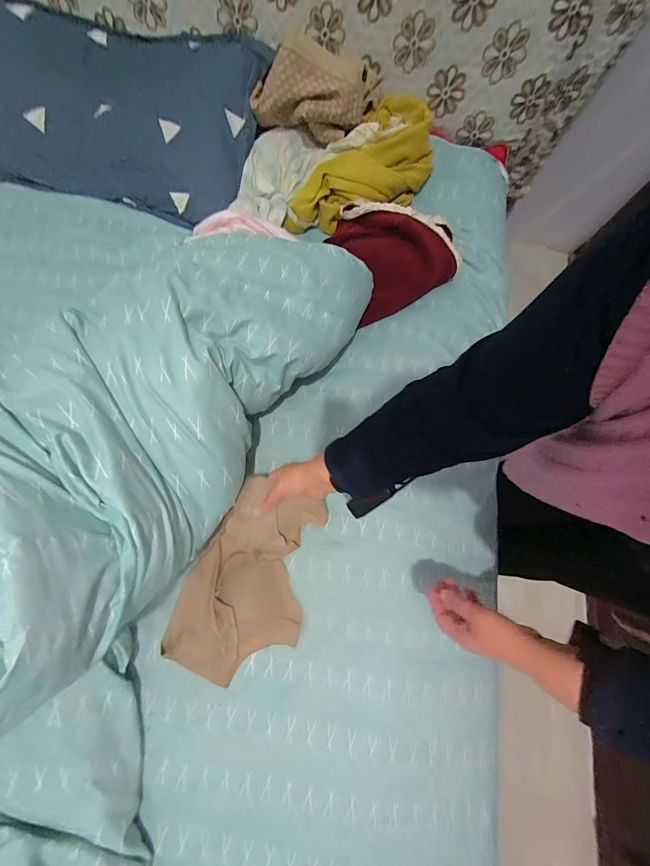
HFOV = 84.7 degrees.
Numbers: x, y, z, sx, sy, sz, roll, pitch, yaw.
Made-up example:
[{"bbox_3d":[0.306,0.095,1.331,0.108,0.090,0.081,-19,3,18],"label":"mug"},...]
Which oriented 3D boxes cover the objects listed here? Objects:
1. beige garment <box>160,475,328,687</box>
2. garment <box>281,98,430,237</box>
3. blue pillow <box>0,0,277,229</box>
[{"bbox_3d":[-0.129,0.257,0.603,0.208,0.098,0.335,24,77,4],"label":"beige garment"},{"bbox_3d":[0.105,-0.593,0.818,0.180,0.111,0.403,42,77,7],"label":"garment"},{"bbox_3d":[-0.536,-0.763,0.853,0.747,0.085,0.430,12,96,0],"label":"blue pillow"}]

